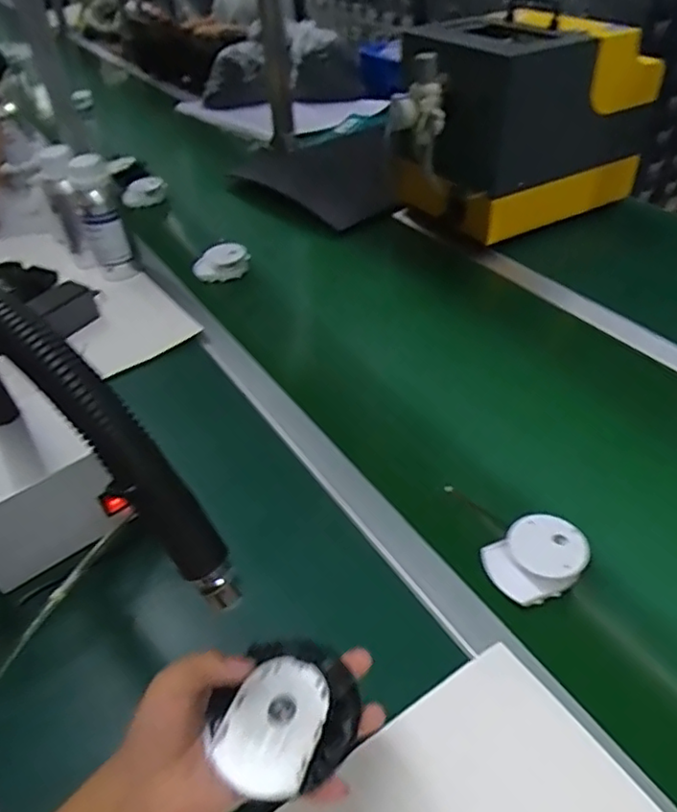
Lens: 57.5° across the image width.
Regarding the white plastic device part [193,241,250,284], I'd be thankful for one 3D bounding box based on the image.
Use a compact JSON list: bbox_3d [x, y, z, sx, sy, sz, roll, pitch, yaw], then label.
[{"bbox_3d":[-0.185,-0.226,0.978,0.087,0.043,0.053,-13,41,-9],"label":"white plastic device part"}]

